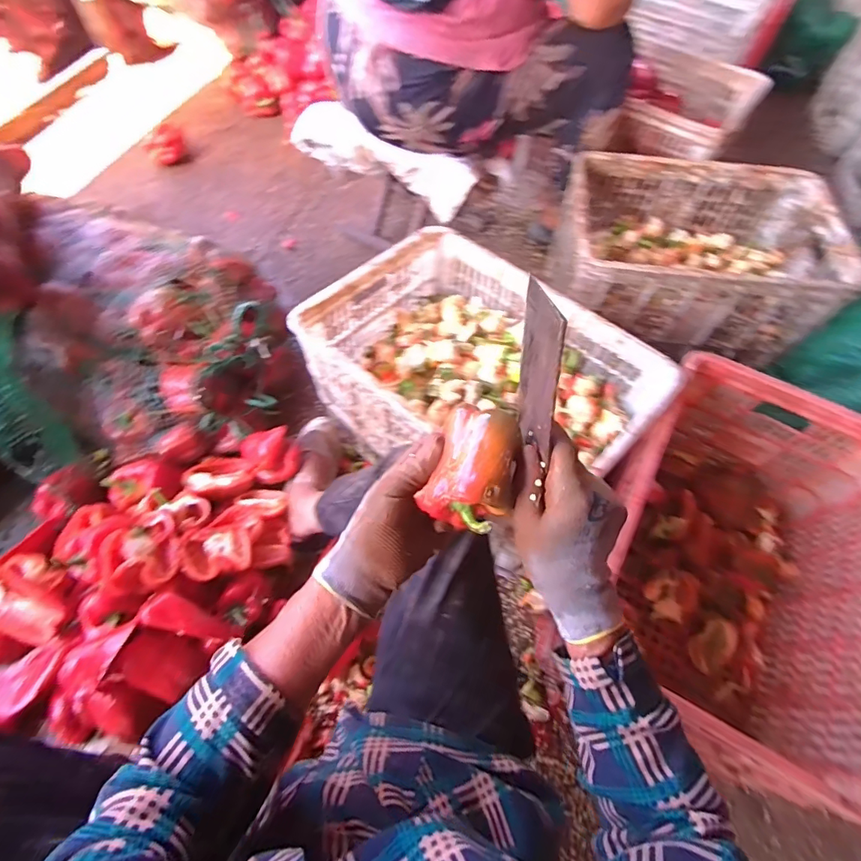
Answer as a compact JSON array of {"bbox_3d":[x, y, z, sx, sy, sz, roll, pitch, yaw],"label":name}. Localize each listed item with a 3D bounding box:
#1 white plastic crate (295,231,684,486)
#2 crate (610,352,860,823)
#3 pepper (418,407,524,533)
[{"bbox_3d":[0.079,-0.089,0.808,0.525,0.200,0.355,38,66,17],"label":"white plastic crate"},{"bbox_3d":[0.454,0.185,0.728,0.371,0.290,0.560,25,63,11],"label":"crate"},{"bbox_3d":[0.036,0.029,0.370,0.065,0.060,0.091,17,62,7],"label":"pepper"}]

